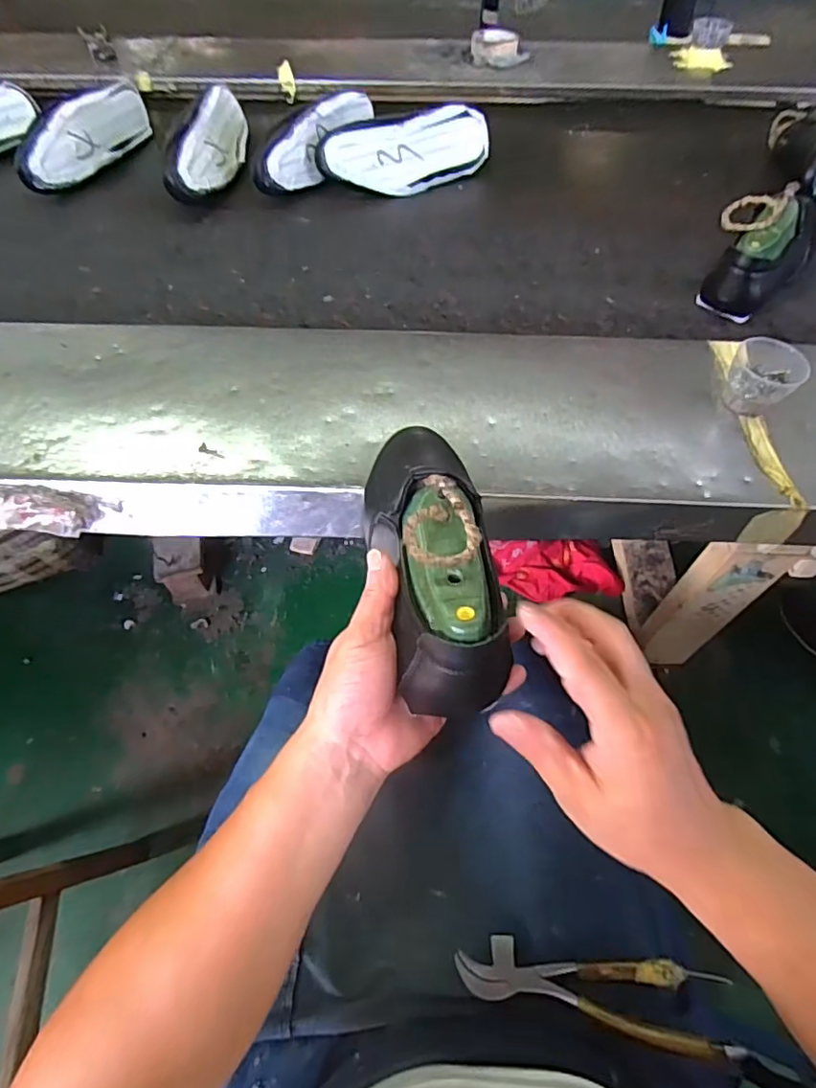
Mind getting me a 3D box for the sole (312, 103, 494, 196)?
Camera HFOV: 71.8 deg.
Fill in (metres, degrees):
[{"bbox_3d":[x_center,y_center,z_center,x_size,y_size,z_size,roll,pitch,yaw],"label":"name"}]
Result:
[{"bbox_3d":[0.001,-0.577,0.836,0.263,0.074,0.071,-13,59,-8],"label":"sole"}]

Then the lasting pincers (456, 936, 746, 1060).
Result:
[{"bbox_3d":[0.130,0.333,0.416,0.190,0.020,0.053,-1,26,16],"label":"lasting pincers"}]

